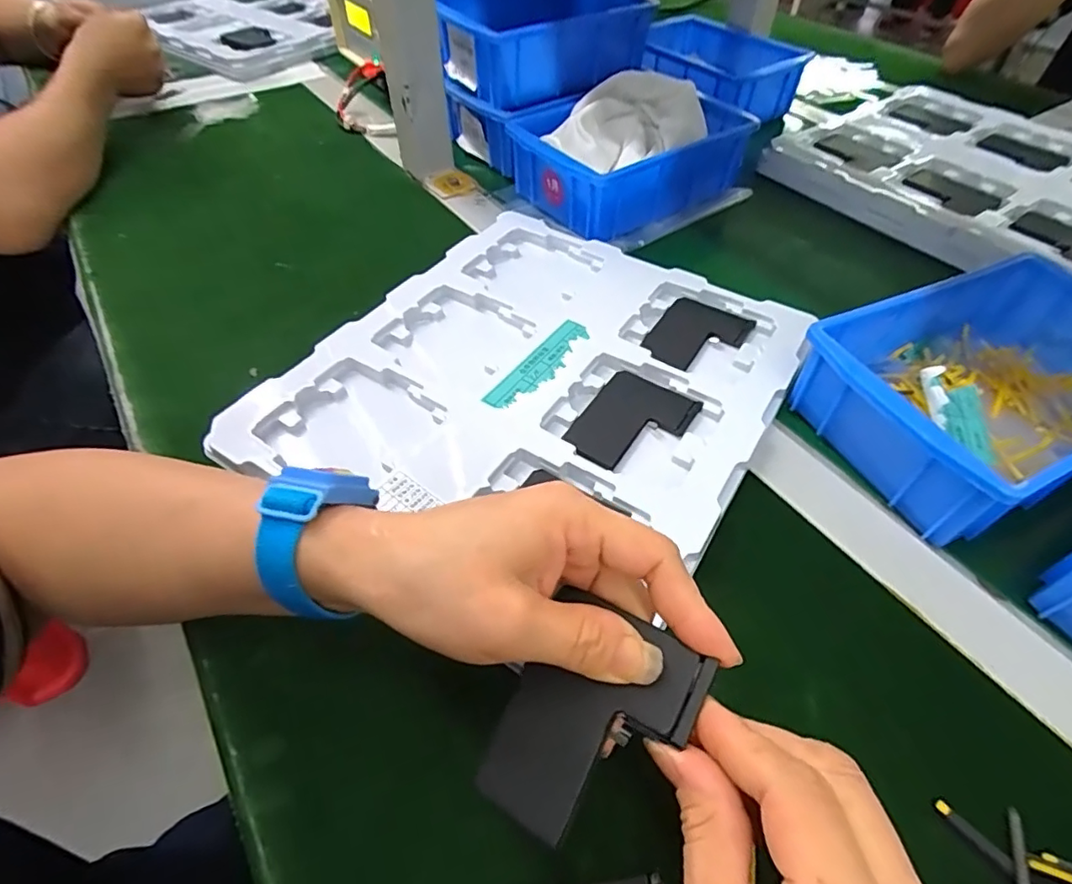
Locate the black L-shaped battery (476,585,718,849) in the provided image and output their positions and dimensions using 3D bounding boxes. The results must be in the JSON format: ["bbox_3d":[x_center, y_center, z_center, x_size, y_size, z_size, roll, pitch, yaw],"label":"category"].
[{"bbox_3d":[0.018,0.095,0.188,0.055,0.007,0.075,27,79,24],"label":"black L-shaped battery"}]

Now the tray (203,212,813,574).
[{"bbox_3d":[0.005,-0.042,0.373,0.276,0.036,0.301,27,56,21],"label":"tray"}]

